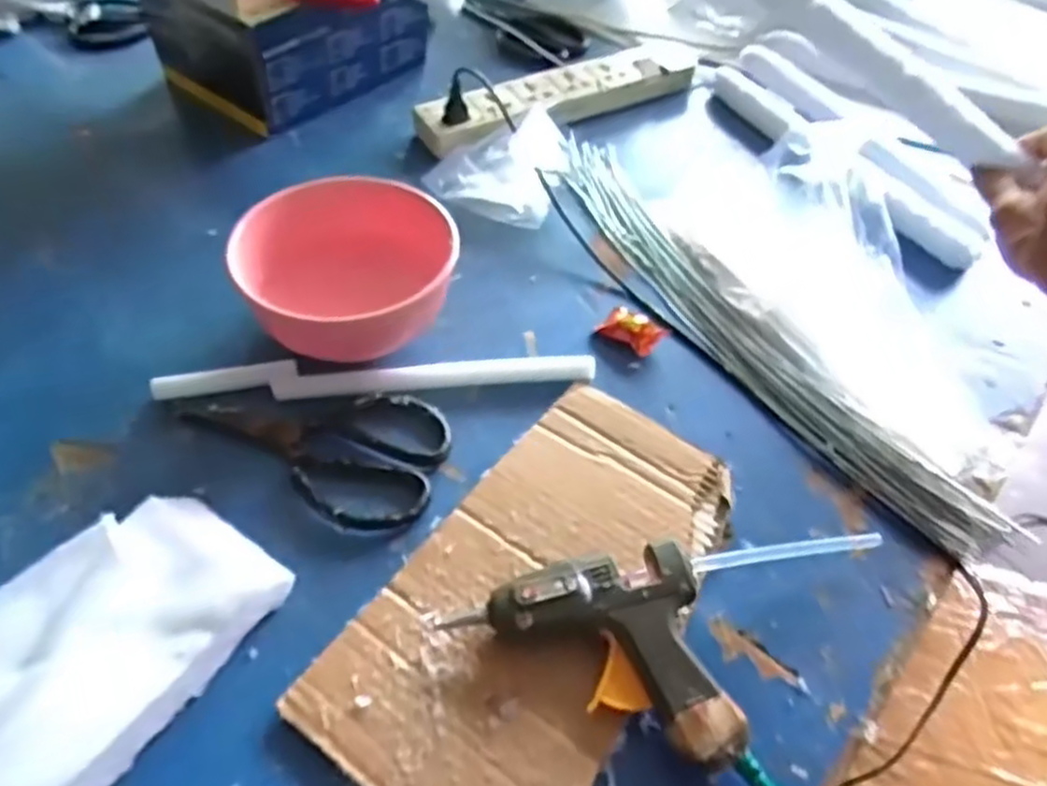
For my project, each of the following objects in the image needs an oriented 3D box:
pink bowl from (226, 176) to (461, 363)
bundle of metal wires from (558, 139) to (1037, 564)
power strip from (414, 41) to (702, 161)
[{"bbox_3d":[-0.124,-0.085,0.525,0.135,0.077,0.123,2,51,-3],"label":"pink bowl"},{"bbox_3d":[0.160,-0.060,0.563,0.068,0.022,0.453,-23,56,-22],"label":"bundle of metal wires"},{"bbox_3d":[0.039,-0.297,0.740,0.301,0.029,0.066,-24,57,-22],"label":"power strip"}]

